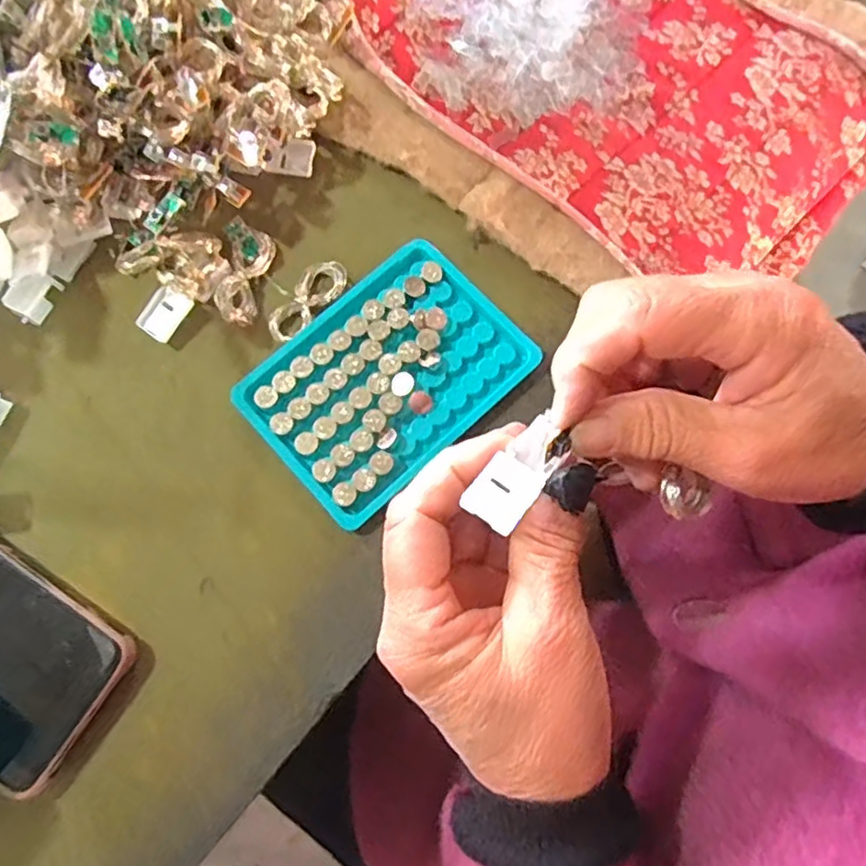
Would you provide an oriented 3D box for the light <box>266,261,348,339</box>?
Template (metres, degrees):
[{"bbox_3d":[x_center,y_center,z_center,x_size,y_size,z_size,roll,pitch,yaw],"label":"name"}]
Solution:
[{"bbox_3d":[-0.066,-0.070,0.337,0.021,0.006,0.051,41,82,9],"label":"light"}]

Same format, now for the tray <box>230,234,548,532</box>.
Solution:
[{"bbox_3d":[-0.024,-0.030,0.324,0.129,0.010,0.095,-43,80,-7],"label":"tray"}]

